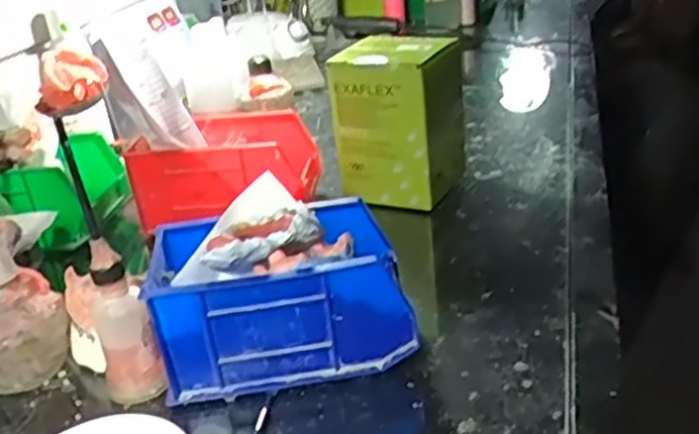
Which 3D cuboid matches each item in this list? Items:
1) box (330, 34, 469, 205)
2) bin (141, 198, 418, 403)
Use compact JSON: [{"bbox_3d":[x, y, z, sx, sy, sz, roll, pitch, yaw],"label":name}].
[{"bbox_3d":[0.048,-0.096,0.742,0.102,0.138,0.096,9,30,28],"label":"box"},{"bbox_3d":[-0.046,0.054,0.524,0.165,0.086,0.098,-9,26,-5],"label":"bin"}]

